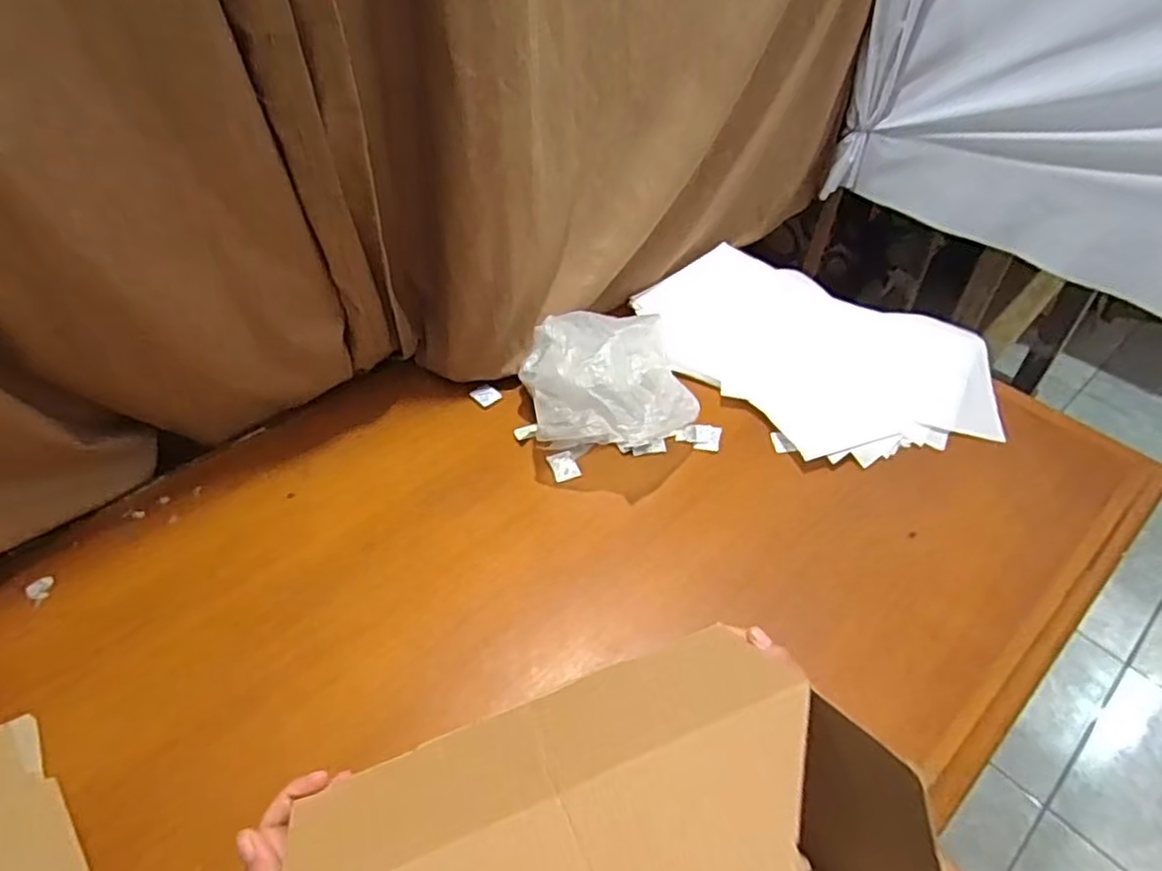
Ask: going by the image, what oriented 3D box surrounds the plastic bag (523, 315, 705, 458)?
[{"bbox_3d":[0.034,-0.059,0.816,0.201,0.133,0.190,-2,46,-2],"label":"plastic bag"}]

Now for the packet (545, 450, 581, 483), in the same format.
[{"bbox_3d":[-0.020,0.035,0.802,0.029,0.005,0.042,-14,47,-13],"label":"packet"}]

